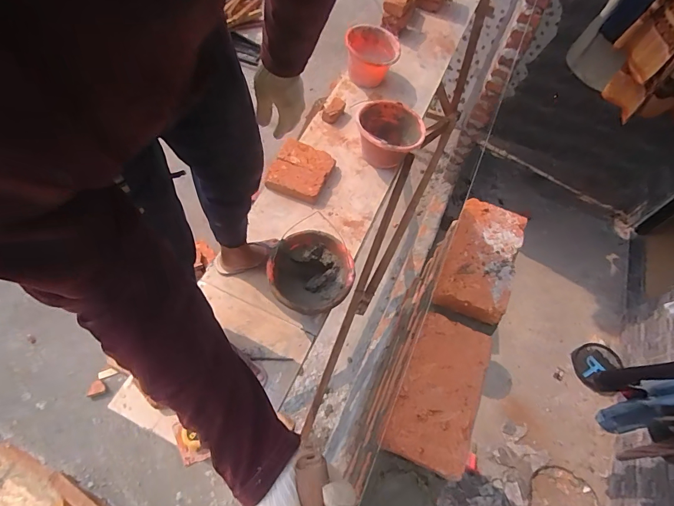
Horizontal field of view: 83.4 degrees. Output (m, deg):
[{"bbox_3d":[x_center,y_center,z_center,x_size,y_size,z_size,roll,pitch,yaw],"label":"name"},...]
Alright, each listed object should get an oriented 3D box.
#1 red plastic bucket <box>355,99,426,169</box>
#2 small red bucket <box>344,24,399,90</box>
[{"bbox_3d":[0.191,-0.442,1.430,0.237,0.166,0.208,36,64,15],"label":"red plastic bucket"},{"bbox_3d":[0.145,-0.856,1.642,0.215,0.147,0.200,-22,64,-16],"label":"small red bucket"}]

